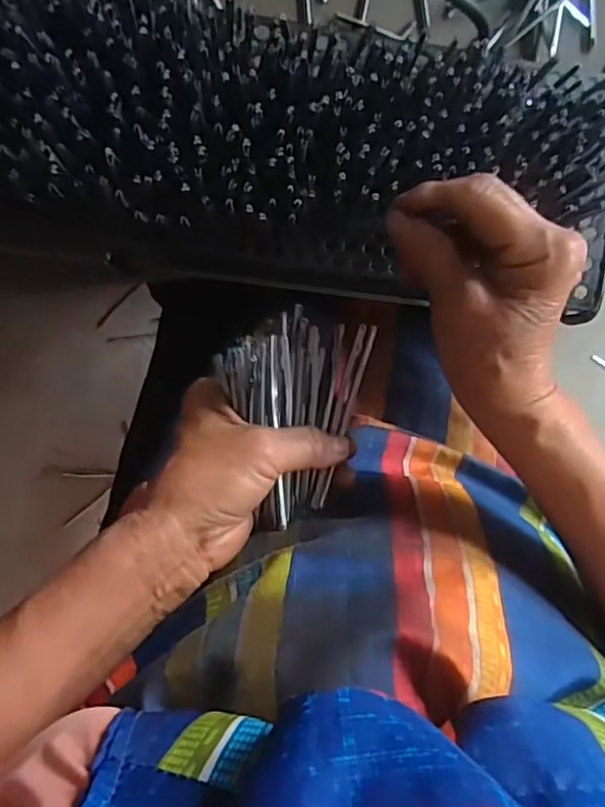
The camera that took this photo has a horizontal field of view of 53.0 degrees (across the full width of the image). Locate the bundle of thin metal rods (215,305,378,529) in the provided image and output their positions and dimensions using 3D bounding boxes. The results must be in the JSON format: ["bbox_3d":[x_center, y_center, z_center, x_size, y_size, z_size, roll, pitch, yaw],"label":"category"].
[{"bbox_3d":[-0.009,0.009,0.325,0.076,0.031,0.116,14,93,-7],"label":"bundle of thin metal rods"}]

